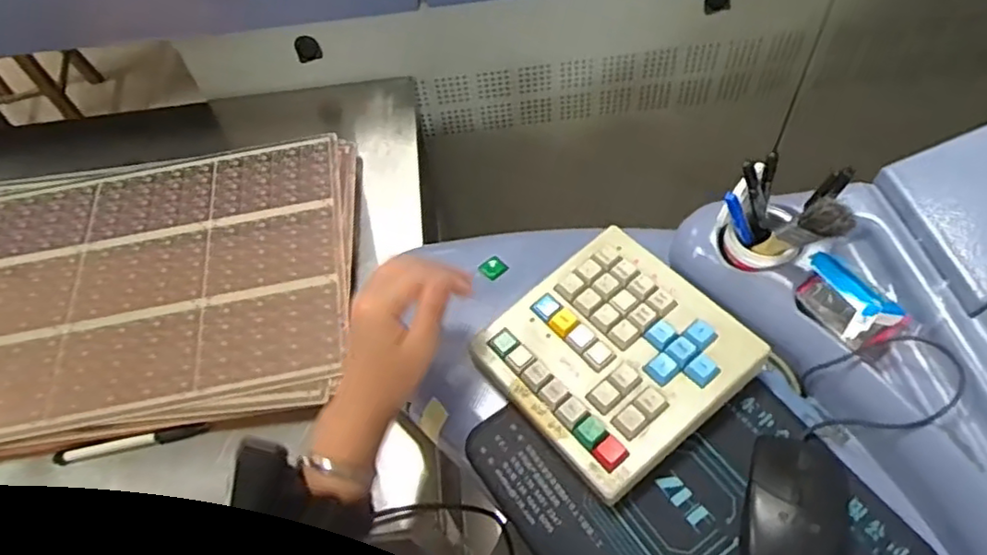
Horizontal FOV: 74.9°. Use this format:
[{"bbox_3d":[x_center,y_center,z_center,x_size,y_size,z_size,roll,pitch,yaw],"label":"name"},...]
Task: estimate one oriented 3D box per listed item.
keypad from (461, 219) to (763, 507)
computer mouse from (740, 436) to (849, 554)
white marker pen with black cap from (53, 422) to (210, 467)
[{"bbox_3d":[0.088,0.055,0.481,0.159,0.031,0.160,-35,60,-18],"label":"keypad"},{"bbox_3d":[0.185,0.154,0.404,0.055,0.031,0.108,19,59,17],"label":"computer mouse"},{"bbox_3d":[-0.341,0.156,0.611,0.141,0.013,0.013,-12,56,-4],"label":"white marker pen with black cap"}]

